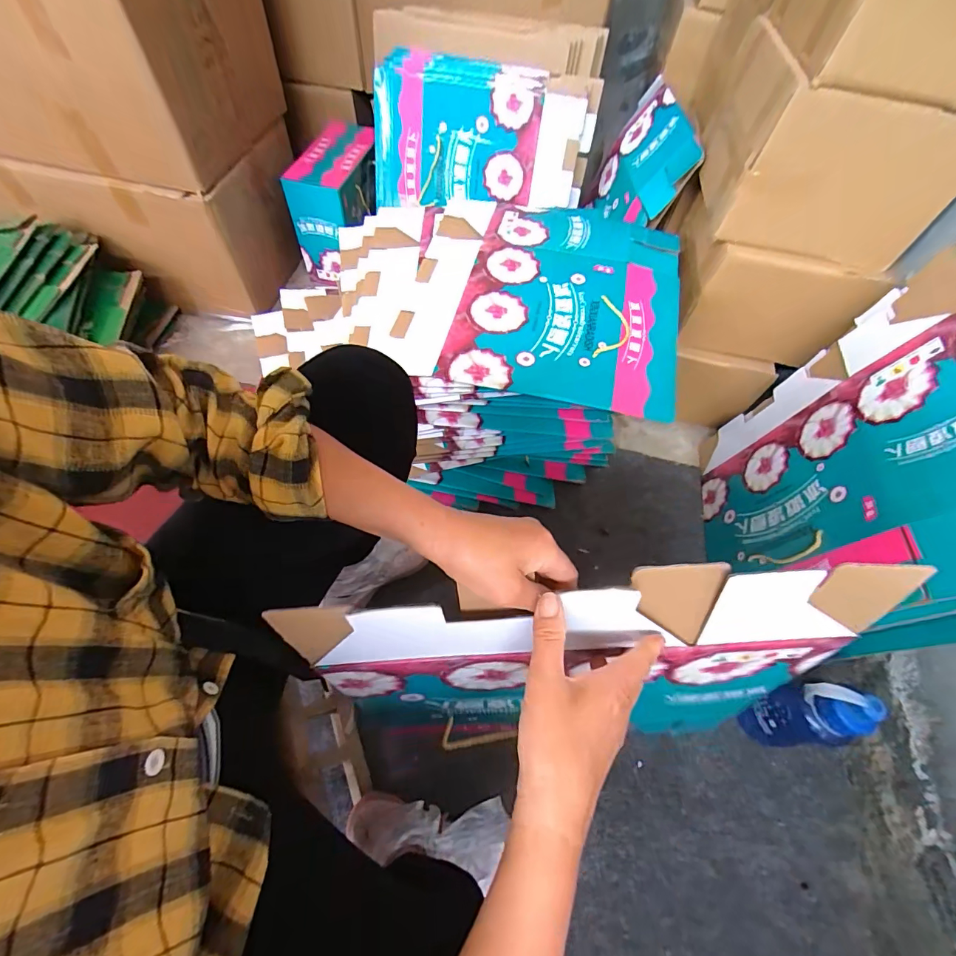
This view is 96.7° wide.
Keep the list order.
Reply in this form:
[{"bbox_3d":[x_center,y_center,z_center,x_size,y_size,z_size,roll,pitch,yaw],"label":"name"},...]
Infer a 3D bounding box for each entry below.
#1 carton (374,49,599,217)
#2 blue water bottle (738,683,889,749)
[{"bbox_3d":[-0.001,-0.796,1.013,0.522,0.240,0.181,4,58,-2],"label":"carton"},{"bbox_3d":[0.445,0.335,0.601,0.080,0.231,0.076,4,58,-2],"label":"blue water bottle"}]

